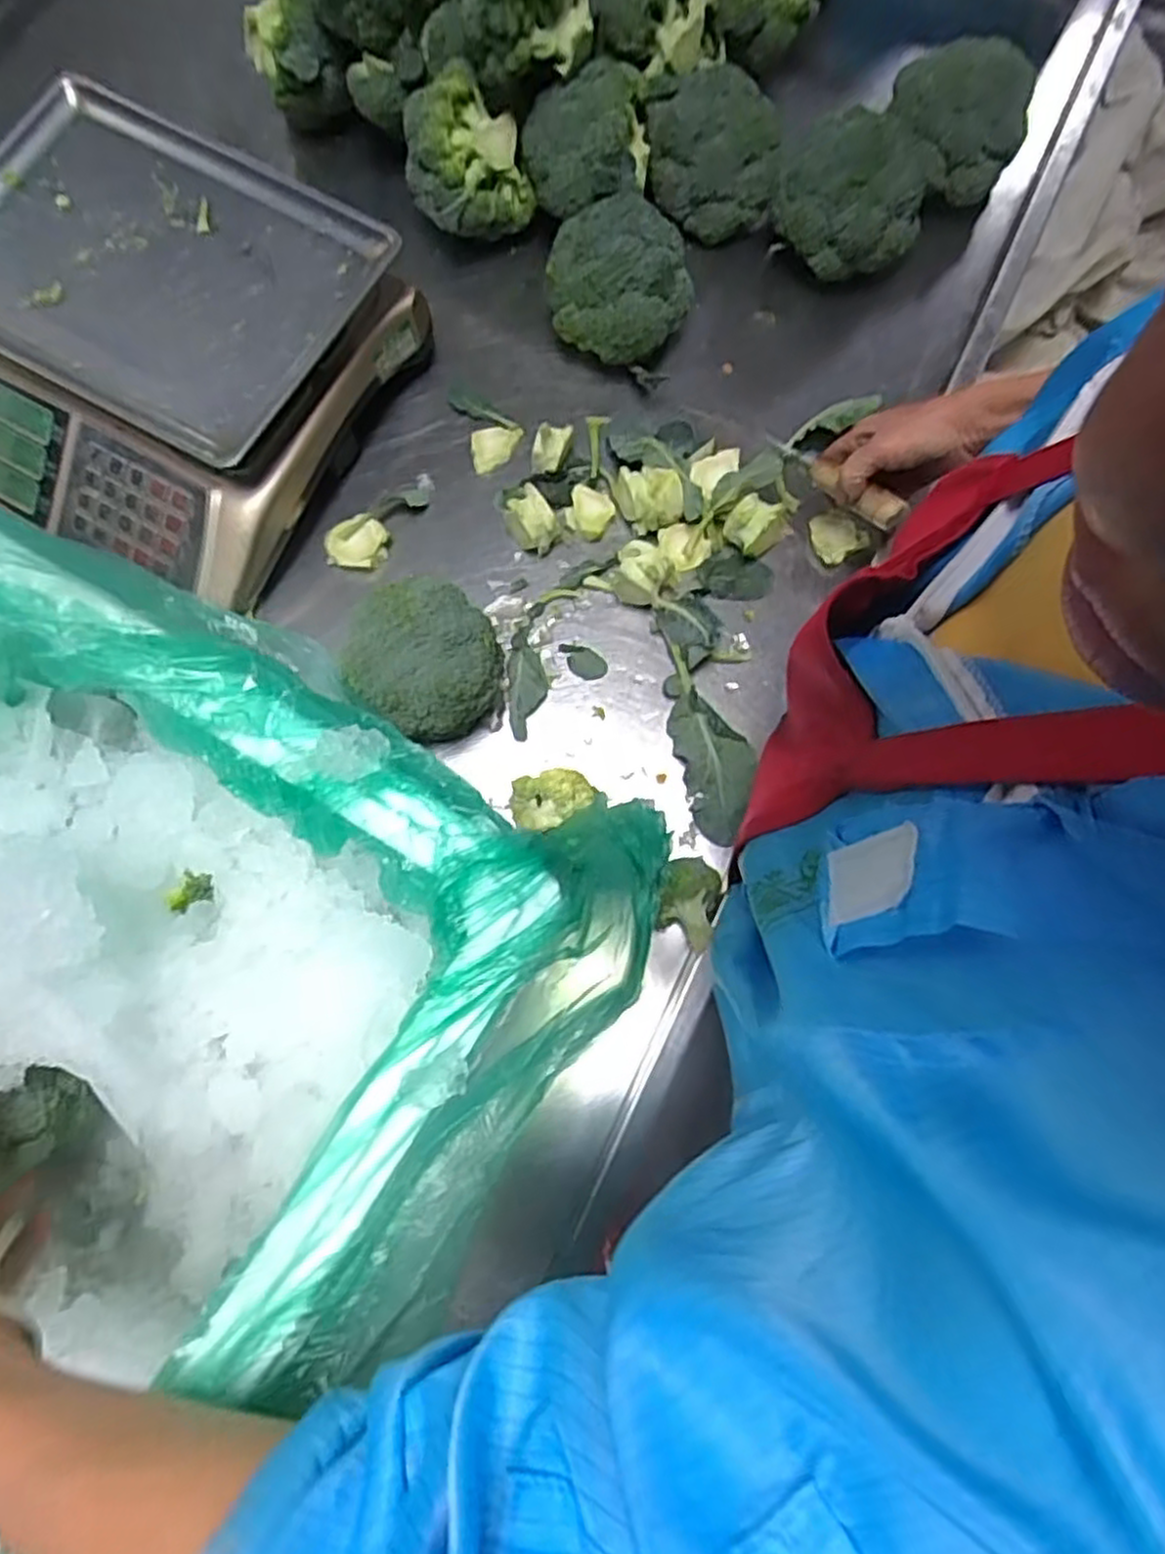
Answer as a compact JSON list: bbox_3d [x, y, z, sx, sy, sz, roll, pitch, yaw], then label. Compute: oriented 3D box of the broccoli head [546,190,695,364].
[{"bbox_3d":[0.032,-0.431,0.679,0.128,0.101,0.106,5,76,1],"label":"broccoli head"}]

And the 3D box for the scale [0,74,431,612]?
[{"bbox_3d":[-0.365,-0.357,0.650,0.337,0.132,0.336,26,77,6],"label":"scale"}]

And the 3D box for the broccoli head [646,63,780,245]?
[{"bbox_3d":[0.125,-0.586,0.725,0.121,0.097,0.094,-12,76,-4],"label":"broccoli head"}]

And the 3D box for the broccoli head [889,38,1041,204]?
[{"bbox_3d":[0.351,-0.617,0.727,0.122,0.107,0.101,15,76,3],"label":"broccoli head"}]

